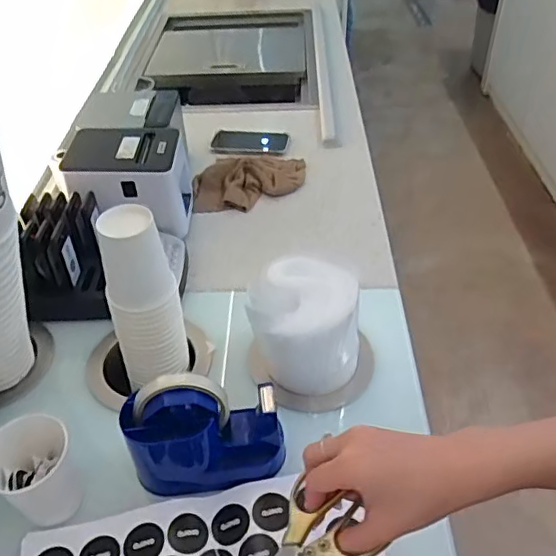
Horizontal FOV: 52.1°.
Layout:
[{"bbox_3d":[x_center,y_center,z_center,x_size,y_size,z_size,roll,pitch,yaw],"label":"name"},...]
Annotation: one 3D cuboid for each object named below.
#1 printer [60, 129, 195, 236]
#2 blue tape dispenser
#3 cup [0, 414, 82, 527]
[{"bbox_3d":[-0.224,-0.145,0.878,0.167,0.123,0.143,-4,43,-2],"label":"printer"},{"bbox_3d":[-0.072,0.151,0.565,0.156,0.108,0.068,-3,43,-4],"label":"blue tape dispenser"},{"bbox_3d":[-0.239,0.187,0.551,0.077,0.083,0.068,-12,44,-13],"label":"cup"}]

